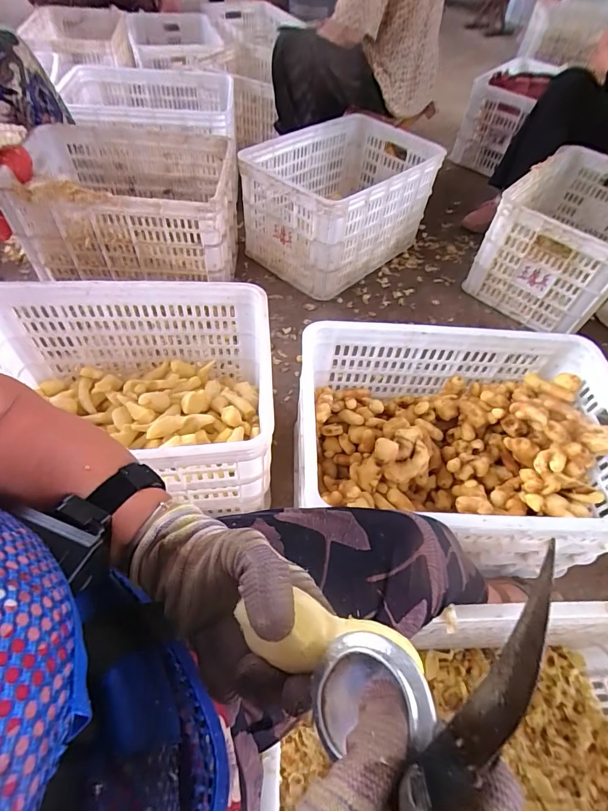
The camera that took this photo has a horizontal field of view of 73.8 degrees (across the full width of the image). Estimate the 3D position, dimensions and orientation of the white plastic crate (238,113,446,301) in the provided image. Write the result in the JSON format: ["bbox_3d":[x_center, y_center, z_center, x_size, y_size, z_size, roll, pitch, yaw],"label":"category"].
[{"bbox_3d":[0.131,-0.626,1.229,0.345,0.278,0.590,37,59,21],"label":"white plastic crate"}]

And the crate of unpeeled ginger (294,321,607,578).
[{"bbox_3d":[0.257,0.070,0.697,0.525,0.239,0.346,3,54,-2],"label":"crate of unpeeled ginger"}]

